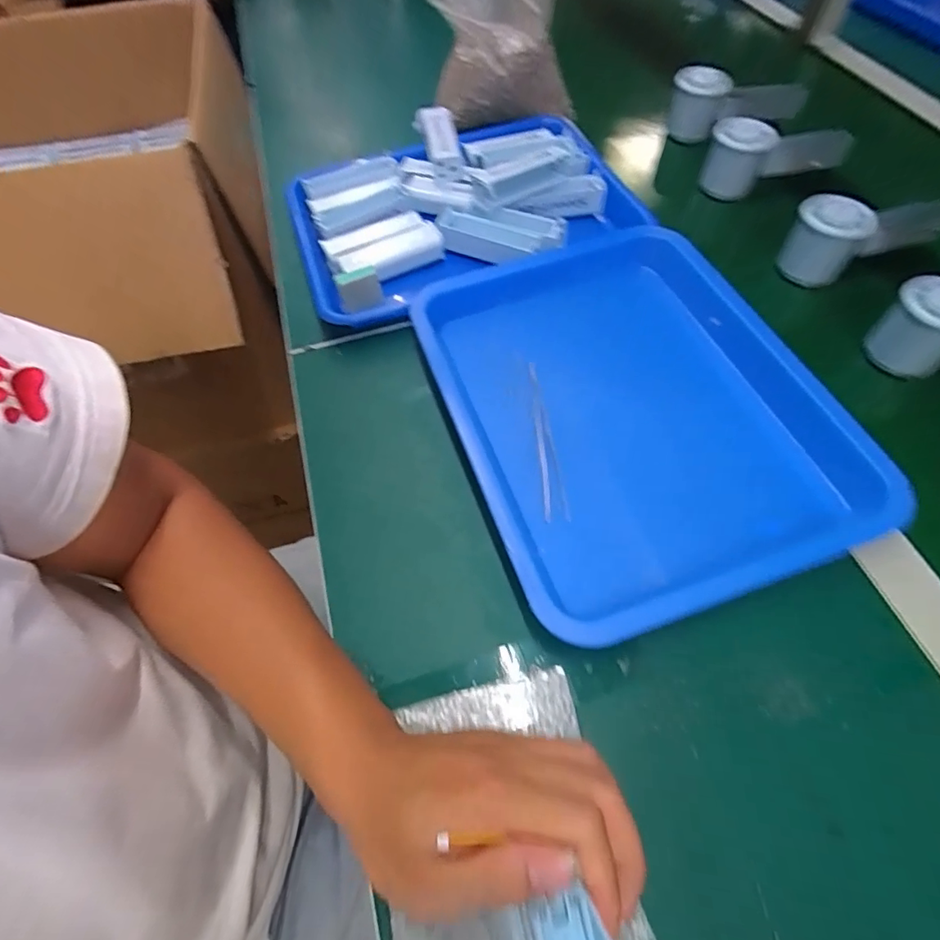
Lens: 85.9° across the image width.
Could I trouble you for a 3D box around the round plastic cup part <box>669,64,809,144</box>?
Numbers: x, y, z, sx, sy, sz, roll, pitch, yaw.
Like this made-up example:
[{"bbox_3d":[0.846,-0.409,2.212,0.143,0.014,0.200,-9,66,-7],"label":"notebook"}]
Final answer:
[{"bbox_3d":[0.317,-0.436,0.599,0.144,0.064,0.051,-8,59,-3],"label":"round plastic cup part"}]

